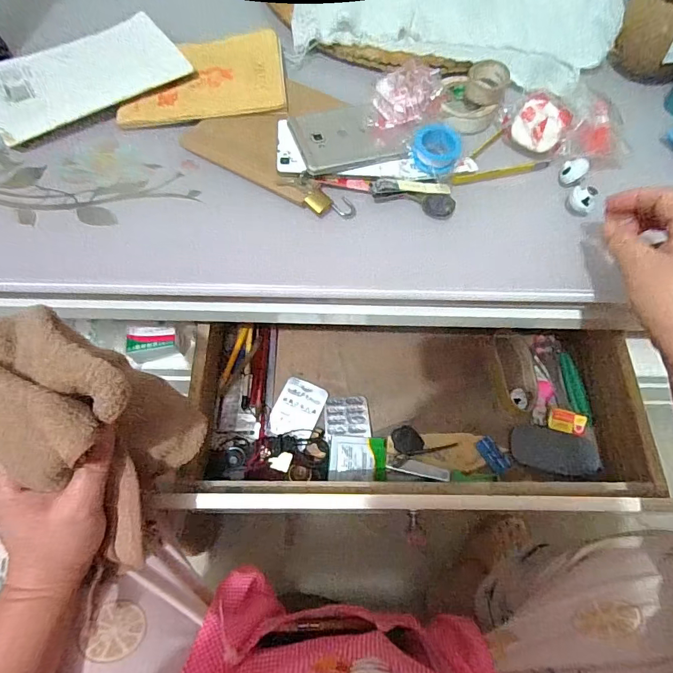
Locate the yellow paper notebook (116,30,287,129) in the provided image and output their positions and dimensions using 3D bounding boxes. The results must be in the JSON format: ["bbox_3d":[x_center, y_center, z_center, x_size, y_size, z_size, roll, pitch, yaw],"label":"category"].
[{"bbox_3d":[-0.141,-0.278,0.461,0.169,0.007,0.127,-5,66,-5],"label":"yellow paper notebook"}]

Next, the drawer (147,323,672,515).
[{"bbox_3d":[0.086,0.077,0.485,0.482,0.106,0.225,1,65,-2],"label":"drawer"}]

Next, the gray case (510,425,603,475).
[{"bbox_3d":[0.257,0.133,0.502,0.097,0.017,0.052,10,65,3],"label":"gray case"}]

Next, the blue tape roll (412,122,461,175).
[{"bbox_3d":[0.092,-0.174,0.396,0.041,0.026,0.036,19,66,6],"label":"blue tape roll"}]

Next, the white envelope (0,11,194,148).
[{"bbox_3d":[-0.271,-0.283,0.459,0.194,0.013,0.130,-30,70,-15],"label":"white envelope"}]

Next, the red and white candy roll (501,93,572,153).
[{"bbox_3d":[0.195,-0.207,0.416,0.031,0.037,0.051,-40,73,-18],"label":"red and white candy roll"}]

